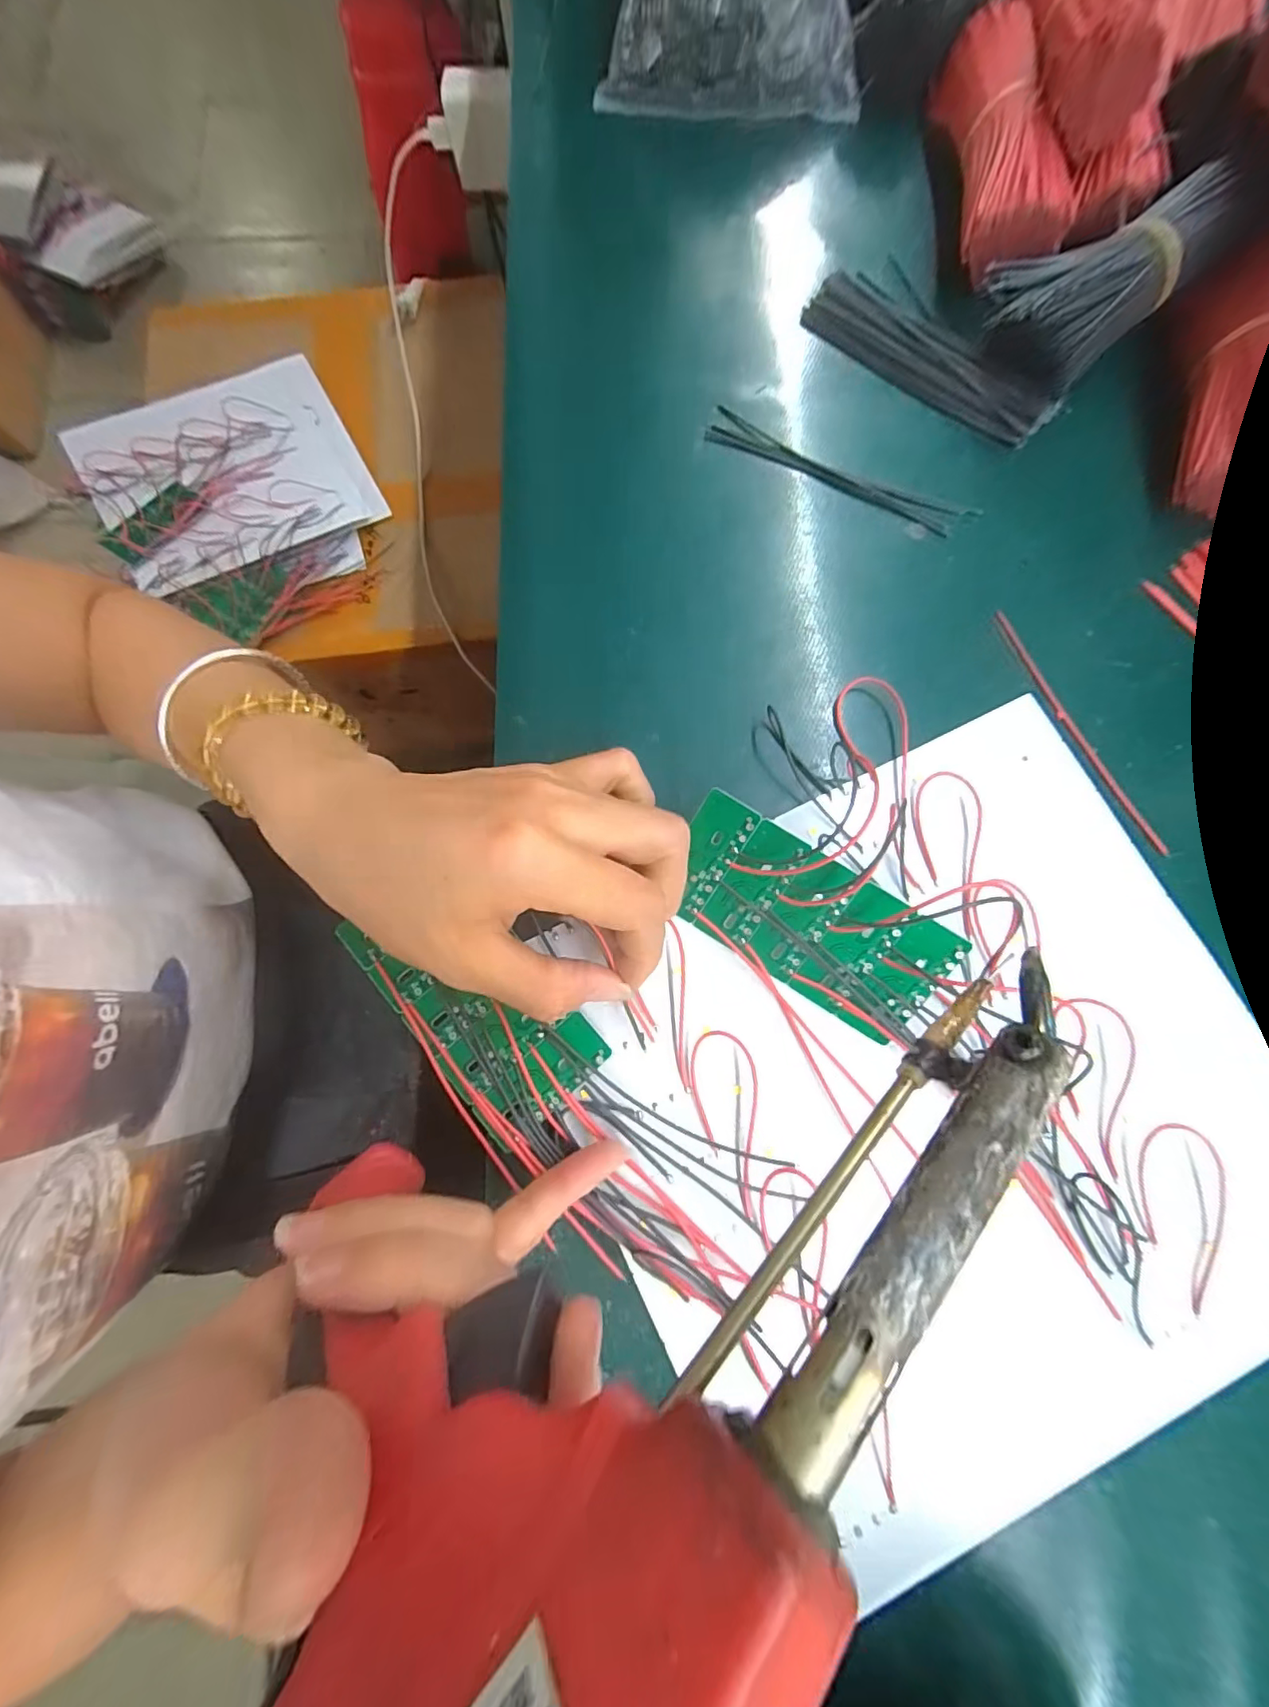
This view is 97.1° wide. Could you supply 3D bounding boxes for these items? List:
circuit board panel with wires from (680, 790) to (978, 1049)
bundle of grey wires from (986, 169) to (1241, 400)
[{"bbox_3d":[0.059,0.024,0.195,0.100,0.004,0.047,32,109,6],"label":"circuit board panel with wires"},{"bbox_3d":[0.199,-0.240,0.237,0.096,0.025,0.051,-28,81,7],"label":"bundle of grey wires"}]

